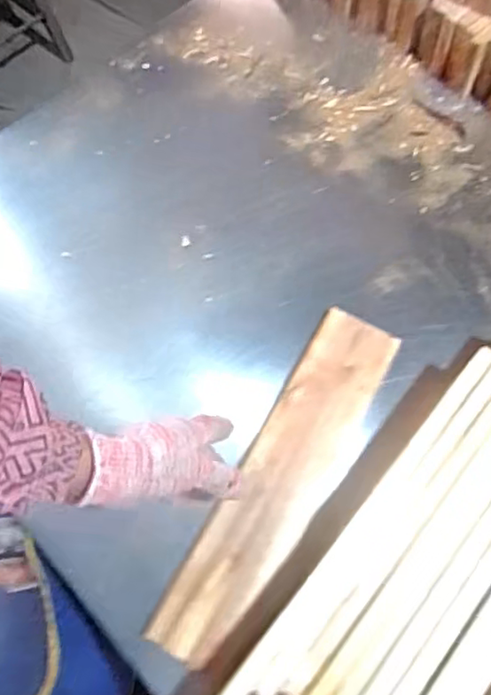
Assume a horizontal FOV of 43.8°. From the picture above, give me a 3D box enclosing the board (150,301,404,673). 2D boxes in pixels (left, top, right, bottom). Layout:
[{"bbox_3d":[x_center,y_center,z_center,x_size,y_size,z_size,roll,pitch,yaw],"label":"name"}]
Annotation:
[{"bbox_3d":[0.036,0.120,0.581,0.083,0.020,0.355,28,69,14],"label":"board"}]

